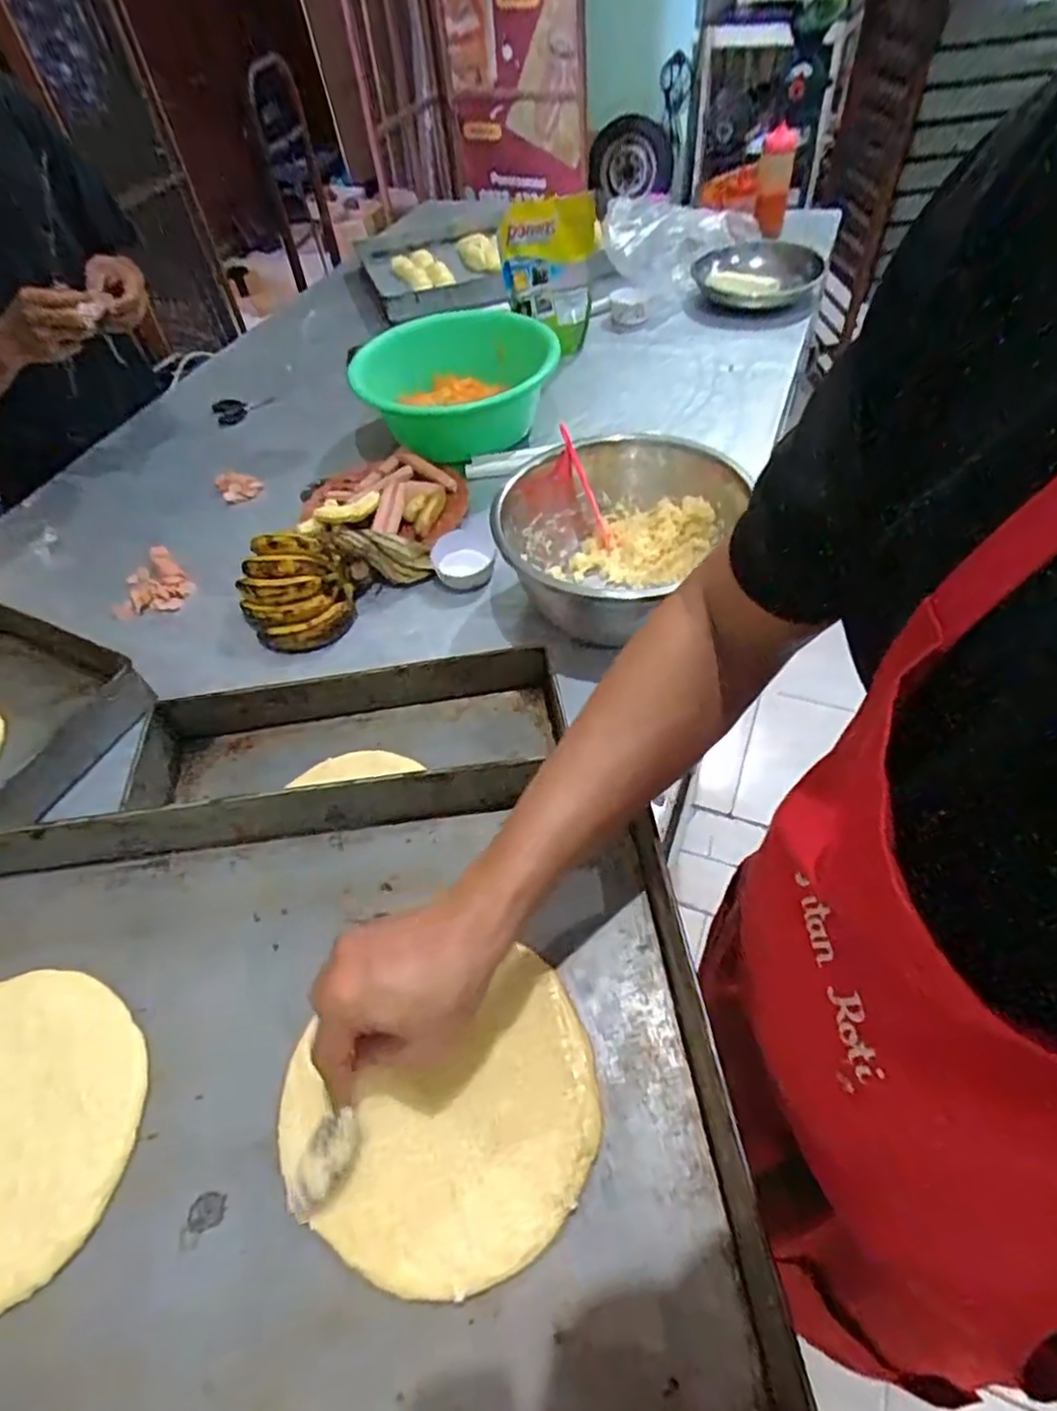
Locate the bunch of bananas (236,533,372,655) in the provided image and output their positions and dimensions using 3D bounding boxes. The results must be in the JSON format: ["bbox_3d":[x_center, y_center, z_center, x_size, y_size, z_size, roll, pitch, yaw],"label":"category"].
[{"bbox_3d":[-0.274,-0.152,0.805,0.152,0.073,0.156,-9,51,-2],"label":"bunch of bananas"}]

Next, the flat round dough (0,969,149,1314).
[{"bbox_3d":[-0.356,0.282,0.440,0.186,0.014,0.195,-3,52,4],"label":"flat round dough"}]

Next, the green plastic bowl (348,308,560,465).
[{"bbox_3d":[-0.108,-0.505,1.044,0.303,0.129,0.333,-6,51,1],"label":"green plastic bowl"}]

